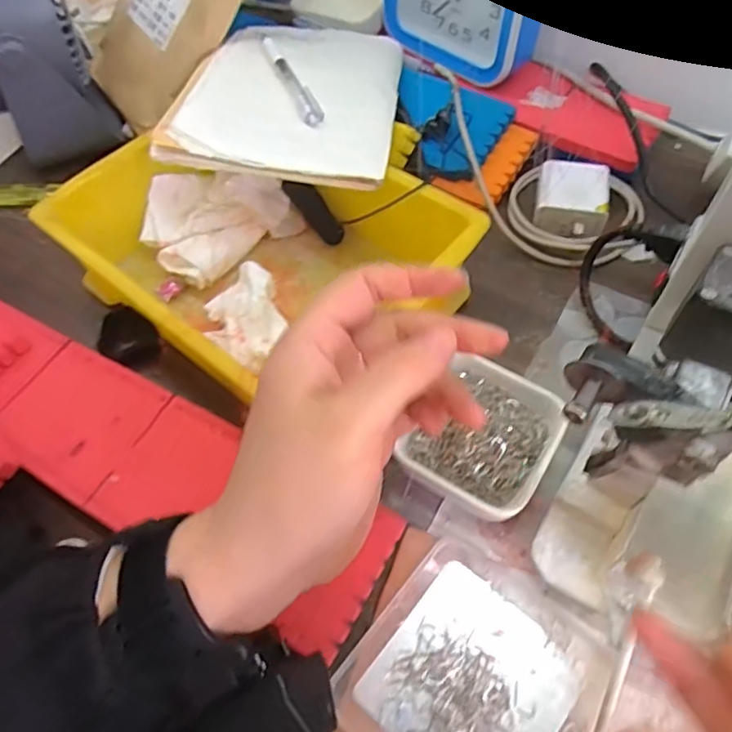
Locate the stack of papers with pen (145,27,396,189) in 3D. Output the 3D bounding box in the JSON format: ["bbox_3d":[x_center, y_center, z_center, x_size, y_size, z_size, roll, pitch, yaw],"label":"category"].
[{"bbox_3d":[-0.051,-0.202,0.424,0.146,0.012,0.203,9,53,-2],"label":"stack of papers with pen"}]

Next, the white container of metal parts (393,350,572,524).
[{"bbox_3d":[0.068,0.040,0.333,0.074,0.030,0.087,25,63,17],"label":"white container of metal parts"}]

